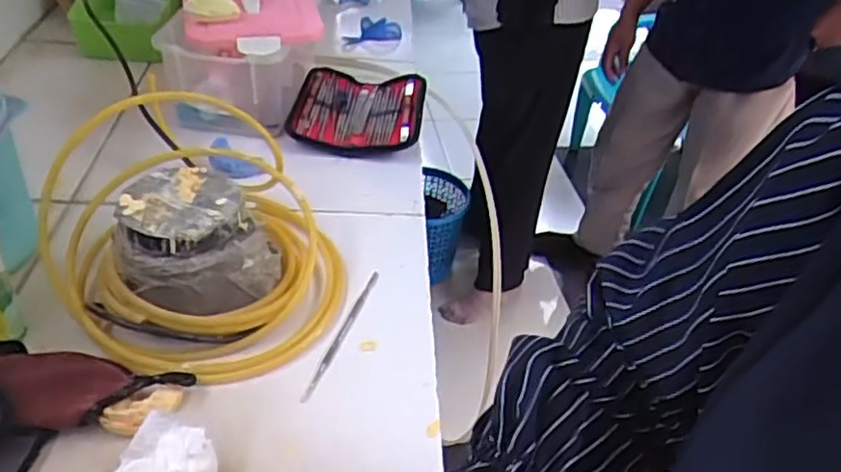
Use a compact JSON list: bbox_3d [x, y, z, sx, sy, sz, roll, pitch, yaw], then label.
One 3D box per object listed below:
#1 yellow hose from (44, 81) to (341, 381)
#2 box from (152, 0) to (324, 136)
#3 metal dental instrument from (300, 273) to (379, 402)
[{"bbox_3d":[-0.187,-0.012,0.642,0.229,0.176,0.248,3,39,-3],"label":"yellow hose"},{"bbox_3d":[-0.240,-0.273,0.968,0.197,0.140,0.274,-3,40,-10],"label":"box"},{"bbox_3d":[-0.072,0.089,0.665,0.009,0.006,0.172,14,40,11],"label":"metal dental instrument"}]

